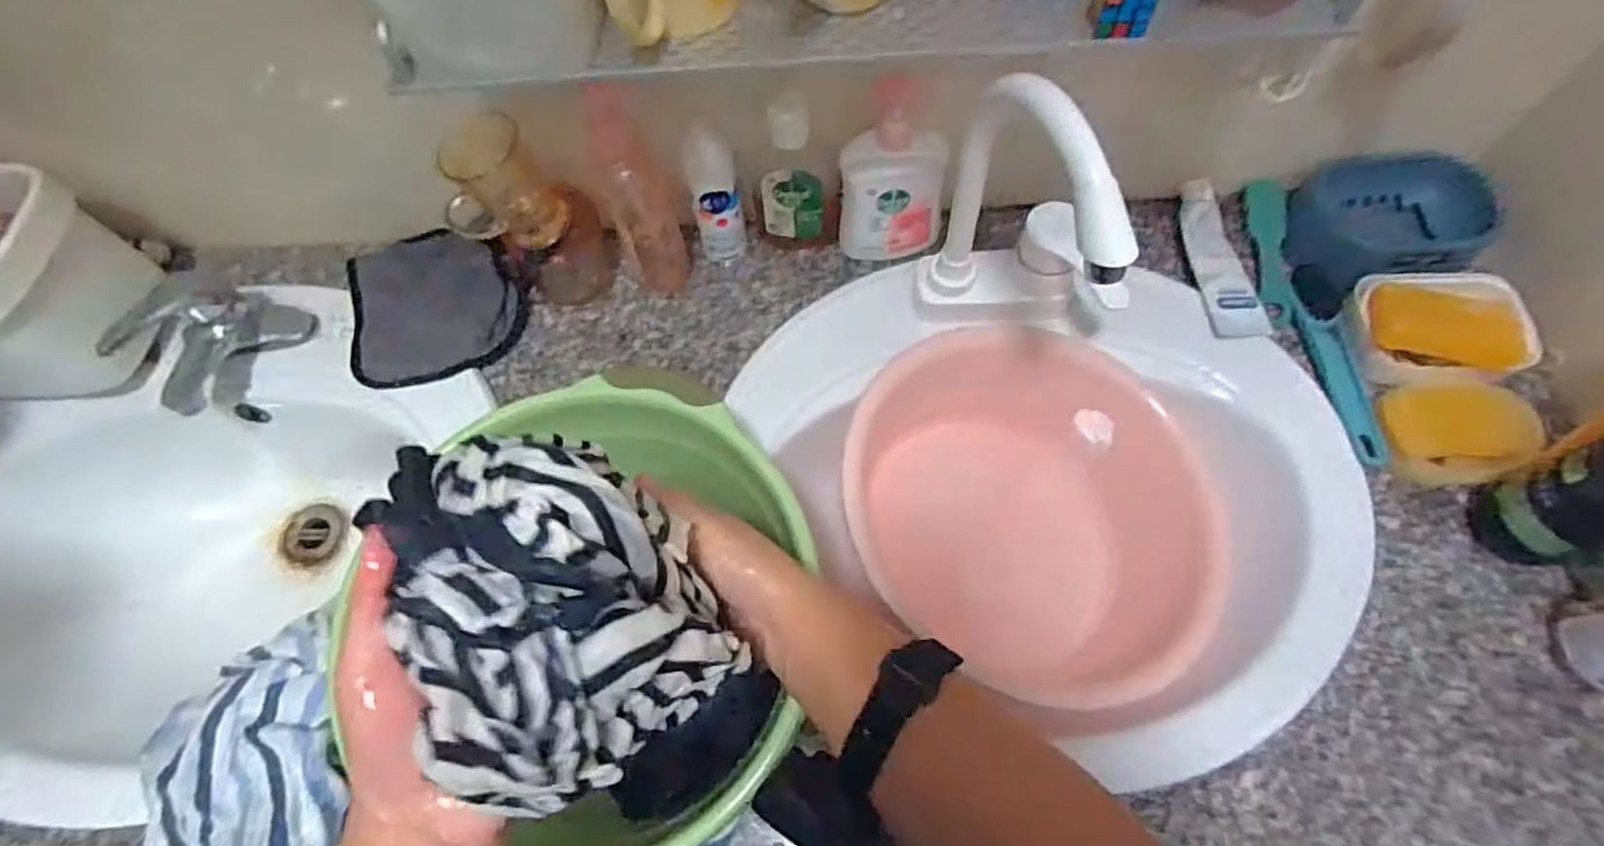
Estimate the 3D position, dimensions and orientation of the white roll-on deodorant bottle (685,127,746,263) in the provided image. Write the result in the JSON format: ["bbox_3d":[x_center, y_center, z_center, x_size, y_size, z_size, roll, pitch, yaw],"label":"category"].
[{"bbox_3d":[-0.077,-0.198,0.670,0.041,0.148,0.028,-12,67,-2],"label":"white roll-on deodorant bottle"}]

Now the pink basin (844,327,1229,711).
[{"bbox_3d":[0.193,0.058,0.608,0.306,0.106,0.277,15,69,9],"label":"pink basin"}]

